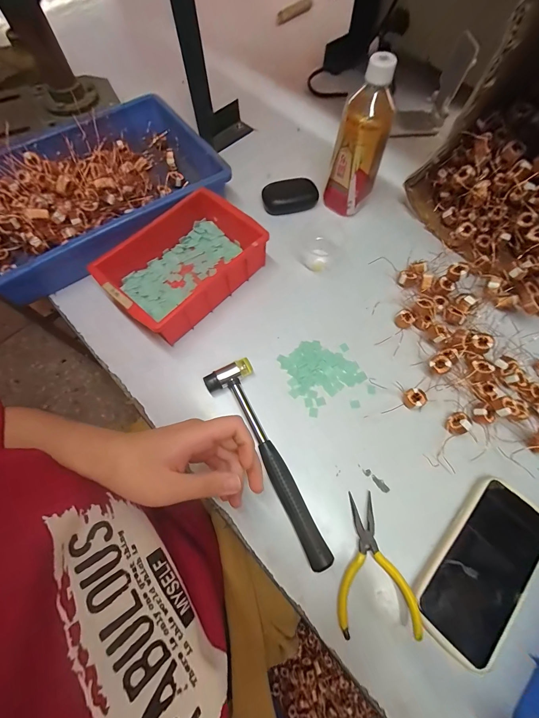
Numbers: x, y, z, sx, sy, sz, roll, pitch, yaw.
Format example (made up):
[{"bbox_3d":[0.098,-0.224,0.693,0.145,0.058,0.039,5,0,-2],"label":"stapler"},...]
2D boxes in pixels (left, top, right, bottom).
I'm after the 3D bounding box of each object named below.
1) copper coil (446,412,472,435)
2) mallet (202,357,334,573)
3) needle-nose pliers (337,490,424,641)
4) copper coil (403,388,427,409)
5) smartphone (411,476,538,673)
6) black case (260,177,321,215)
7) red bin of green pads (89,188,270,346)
[{"bbox_3d":[0.222,0.076,0.345,0.013,0.026,0.025,31,53,-30],"label":"copper coil"},{"bbox_3d":[-0.001,0.110,0.331,0.055,0.026,0.233,-26,68,-8],"label":"mallet"},{"bbox_3d":[0.105,0.202,0.294,0.073,0.013,0.118,2,68,1],"label":"needle-nose pliers"},{"bbox_3d":[0.177,0.049,0.360,0.024,0.013,0.022,0,68,0],"label":"copper coil"},{"bbox_3d":[0.217,0.206,0.294,0.078,0.007,0.164,42,74,15],"label":"smartphone"},{"bbox_3d":[0.034,-0.267,0.484,0.088,0.029,0.048,-12,69,-5],"label":"black case"},{"bbox_3d":[-0.113,-0.125,0.405,0.130,0.078,0.191,41,74,15],"label":"red bin of green pads"}]

